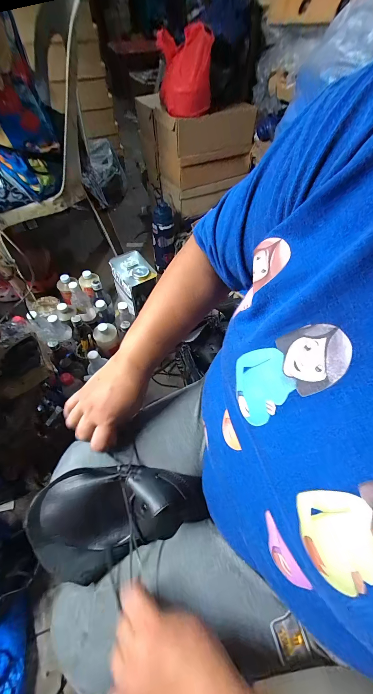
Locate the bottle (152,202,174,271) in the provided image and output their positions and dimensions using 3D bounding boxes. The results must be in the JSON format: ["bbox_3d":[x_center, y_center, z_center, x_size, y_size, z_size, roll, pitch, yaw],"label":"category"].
[{"bbox_3d":[-0.094,-0.444,1.069,0.083,0.256,0.077,-2,57,-4],"label":"bottle"}]

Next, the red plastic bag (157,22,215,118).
[{"bbox_3d":[-0.003,-0.828,0.793,0.156,0.177,0.155,-1,57,-3],"label":"red plastic bag"}]

